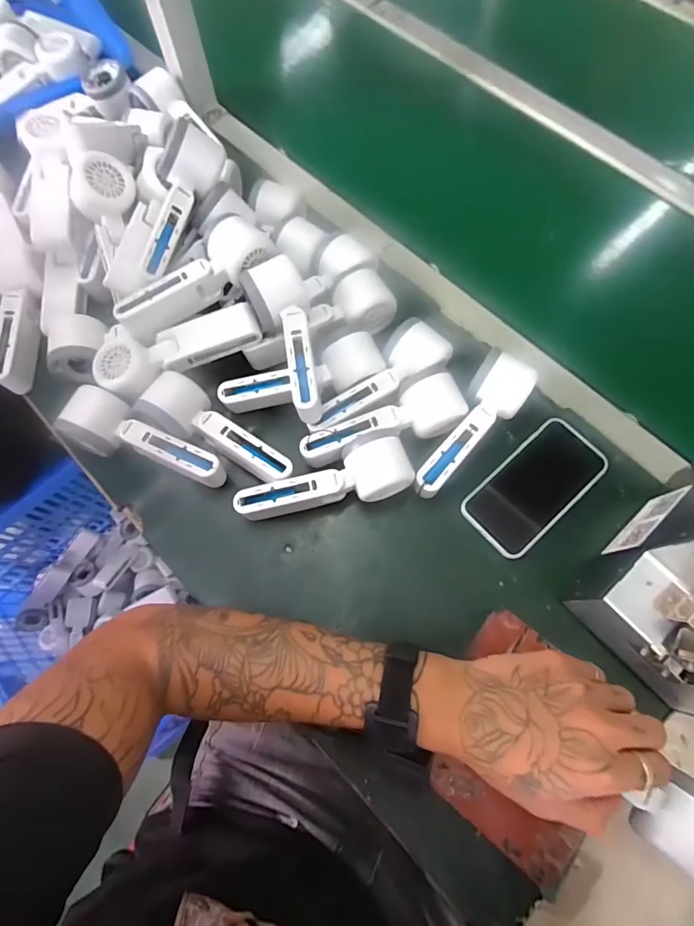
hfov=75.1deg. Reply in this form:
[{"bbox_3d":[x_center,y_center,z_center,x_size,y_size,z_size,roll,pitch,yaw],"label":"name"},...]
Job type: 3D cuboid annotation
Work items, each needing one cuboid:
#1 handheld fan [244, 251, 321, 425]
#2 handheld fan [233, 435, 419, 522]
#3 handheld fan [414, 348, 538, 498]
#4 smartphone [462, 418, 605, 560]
[{"bbox_3d":[-0.058,-0.114,0.433,0.060,0.058,0.155,-11,71,-4],"label":"handheld fan"},{"bbox_3d":[-0.022,0.021,0.437,0.167,0.047,0.058,-15,71,-5],"label":"handheld fan"},{"bbox_3d":[0.123,-0.032,0.446,0.055,0.049,0.160,34,76,11],"label":"handheld fan"},{"bbox_3d":[0.187,0.022,0.449,0.146,0.010,0.076,-41,76,-13],"label":"smartphone"}]

